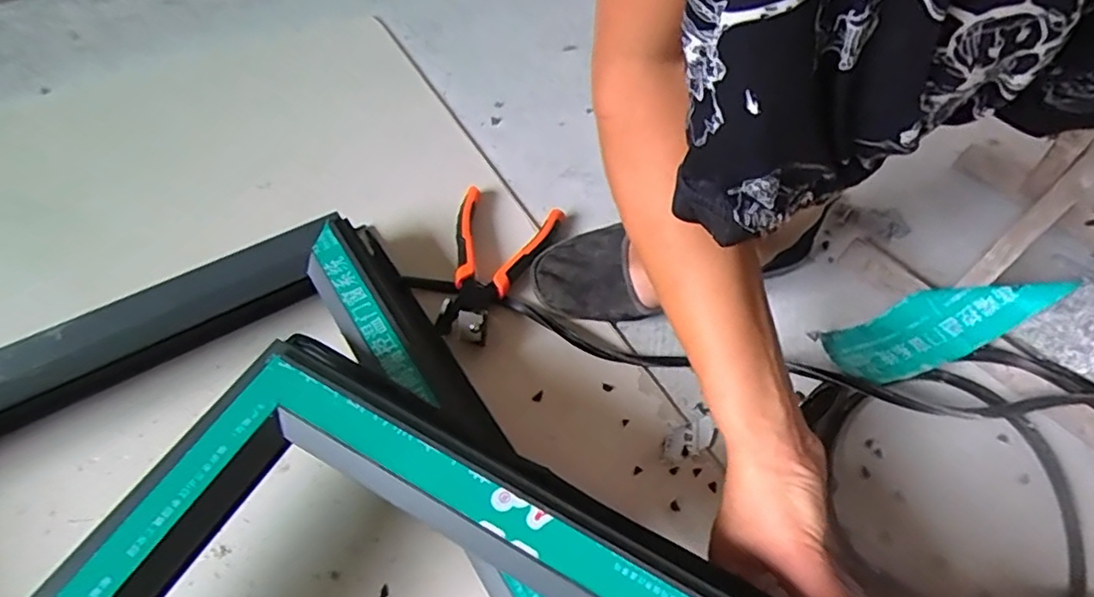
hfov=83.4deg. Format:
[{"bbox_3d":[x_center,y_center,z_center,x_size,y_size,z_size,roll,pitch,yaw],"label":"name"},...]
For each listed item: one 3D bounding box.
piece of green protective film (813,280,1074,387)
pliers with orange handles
[{"bbox_3d":[0.324,0.020,0.505,0.180,0.033,0.067,-21,57,7],"label":"piece of green protective film"},{"bbox_3d":[-0.059,-0.037,0.531,0.090,0.038,0.169,22,57,11],"label":"pliers with orange handles"}]

